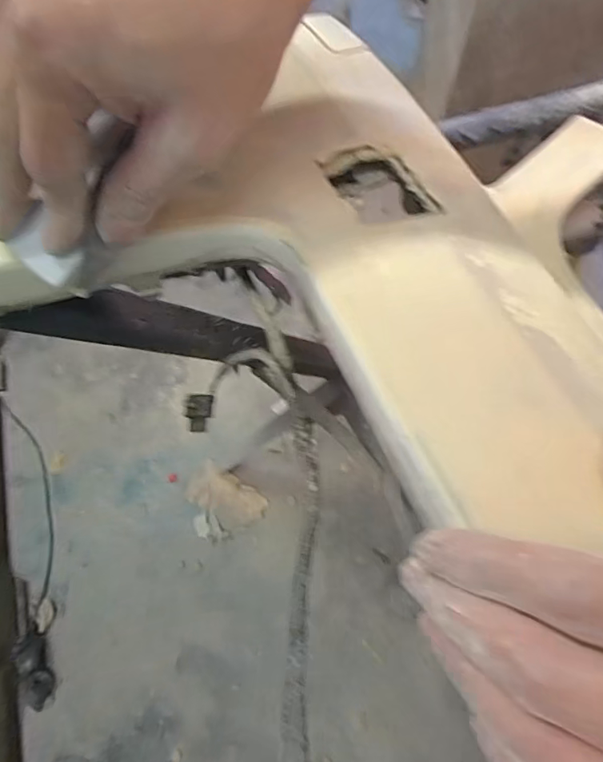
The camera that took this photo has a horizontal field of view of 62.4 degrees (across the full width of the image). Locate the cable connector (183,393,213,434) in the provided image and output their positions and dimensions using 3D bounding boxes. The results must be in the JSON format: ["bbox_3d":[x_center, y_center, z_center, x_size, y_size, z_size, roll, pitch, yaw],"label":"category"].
[{"bbox_3d":[-0.064,0.020,0.309,0.017,0.010,0.022,3,70,3],"label":"cable connector"}]

